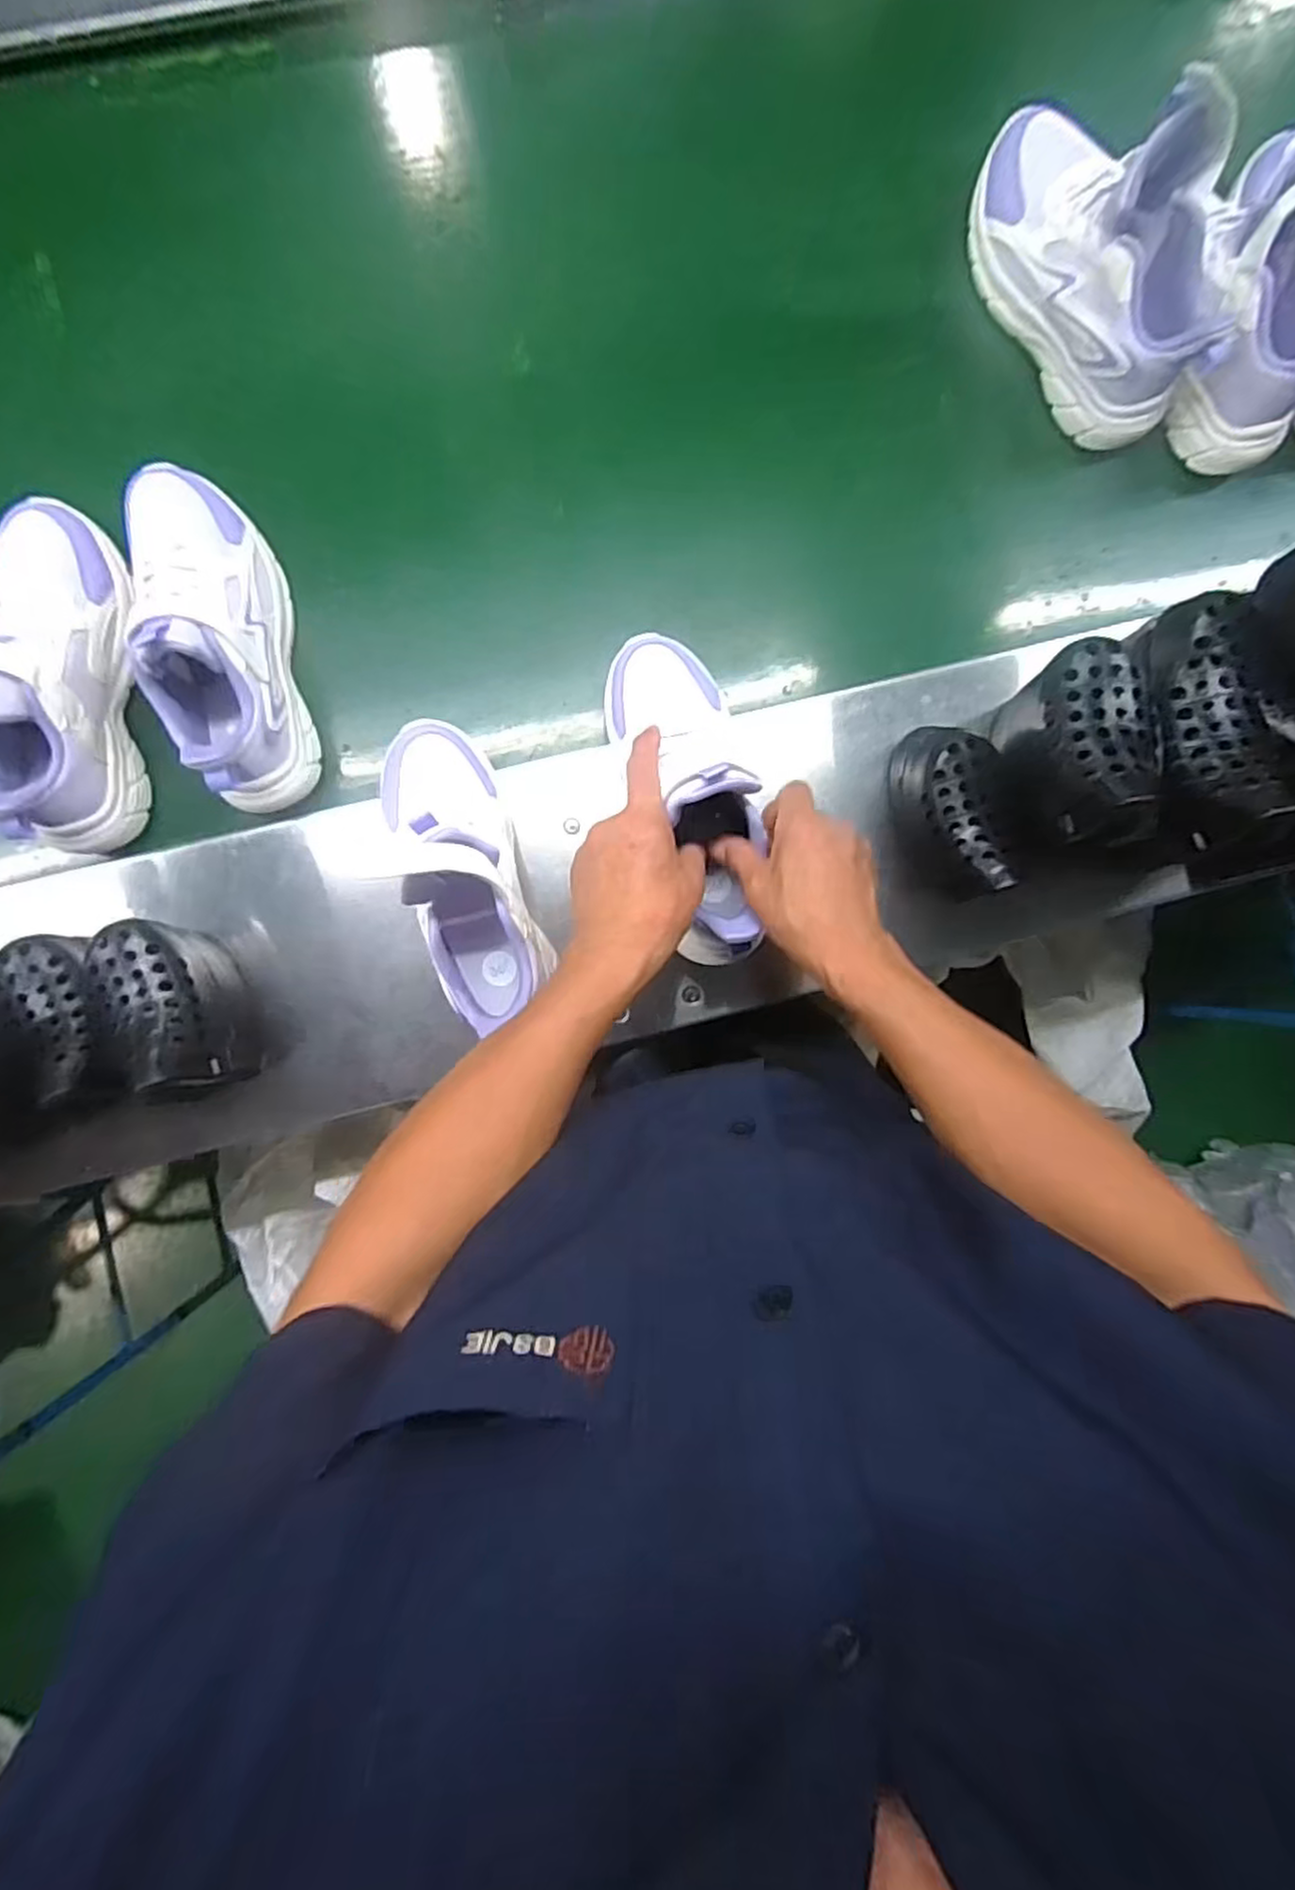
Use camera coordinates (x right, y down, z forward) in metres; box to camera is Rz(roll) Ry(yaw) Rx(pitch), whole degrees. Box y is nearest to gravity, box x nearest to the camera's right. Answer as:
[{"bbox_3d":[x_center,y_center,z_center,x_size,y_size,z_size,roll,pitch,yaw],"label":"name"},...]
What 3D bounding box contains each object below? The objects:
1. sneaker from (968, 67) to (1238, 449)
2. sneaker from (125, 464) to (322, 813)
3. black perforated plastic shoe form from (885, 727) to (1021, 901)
[{"bbox_3d":[0.344,-0.516,0.538,0.089,0.143,0.231,-36,98,0],"label":"sneaker"},{"bbox_3d":[-0.313,-0.222,0.521,0.082,0.131,0.242,-11,97,-3],"label":"sneaker"},{"bbox_3d":[0.226,-0.100,0.543,0.061,0.105,0.125,-4,97,-4],"label":"black perforated plastic shoe form"}]

